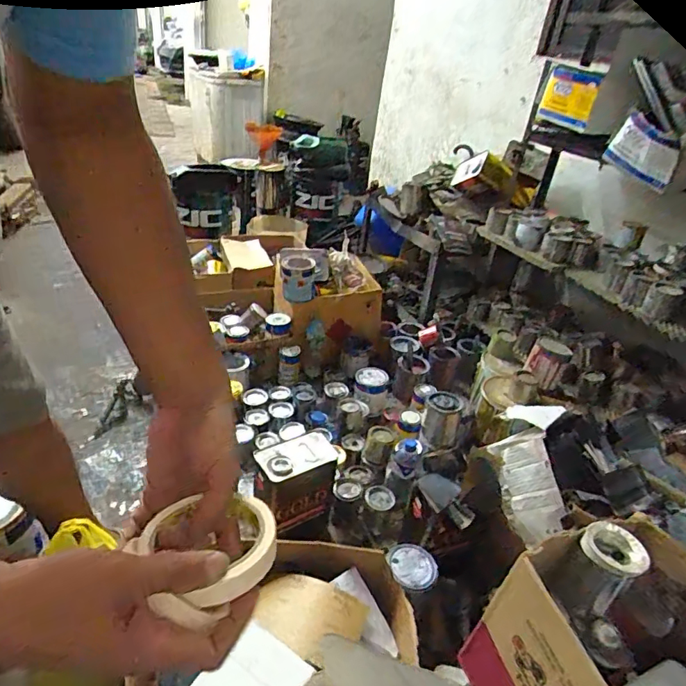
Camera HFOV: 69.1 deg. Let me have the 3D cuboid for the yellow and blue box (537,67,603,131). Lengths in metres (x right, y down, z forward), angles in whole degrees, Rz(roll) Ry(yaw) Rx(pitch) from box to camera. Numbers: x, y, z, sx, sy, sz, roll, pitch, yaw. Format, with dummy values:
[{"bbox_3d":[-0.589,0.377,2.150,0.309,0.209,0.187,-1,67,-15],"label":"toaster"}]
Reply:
[{"bbox_3d":[0.628,-0.686,1.395,0.043,0.134,0.247,5,31,-5],"label":"yellow and blue box"}]

